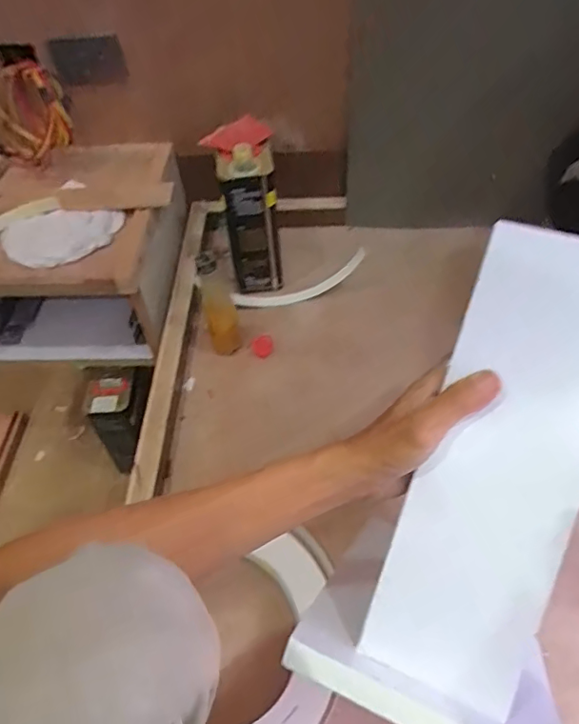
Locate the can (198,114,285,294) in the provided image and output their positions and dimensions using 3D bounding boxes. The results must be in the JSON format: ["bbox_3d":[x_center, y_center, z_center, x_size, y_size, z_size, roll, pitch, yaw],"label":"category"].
[{"bbox_3d":[-0.075,-0.282,0.965,0.099,0.304,0.139,-8,50,-1],"label":"can"}]

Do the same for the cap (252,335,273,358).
[{"bbox_3d":[-0.046,-0.026,0.939,0.036,0.017,0.038,-3,50,3],"label":"cap"}]

